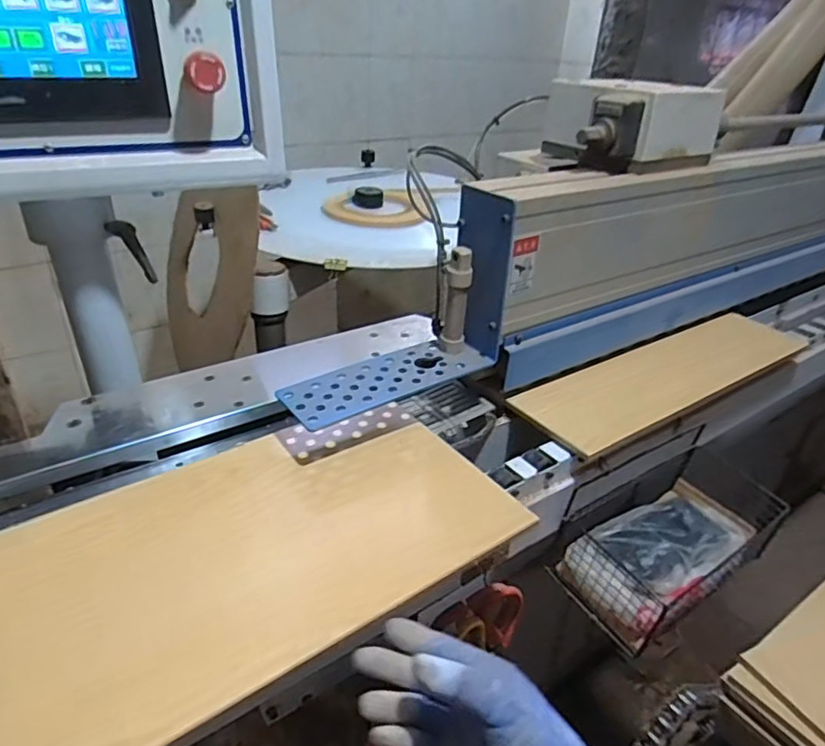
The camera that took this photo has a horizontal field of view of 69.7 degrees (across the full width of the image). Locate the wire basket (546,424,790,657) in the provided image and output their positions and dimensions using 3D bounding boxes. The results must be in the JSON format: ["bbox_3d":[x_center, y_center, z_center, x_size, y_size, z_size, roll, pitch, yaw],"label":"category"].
[{"bbox_3d":[0.310,0.177,0.695,0.278,0.117,0.130,-18,38,-32],"label":"wire basket"}]

